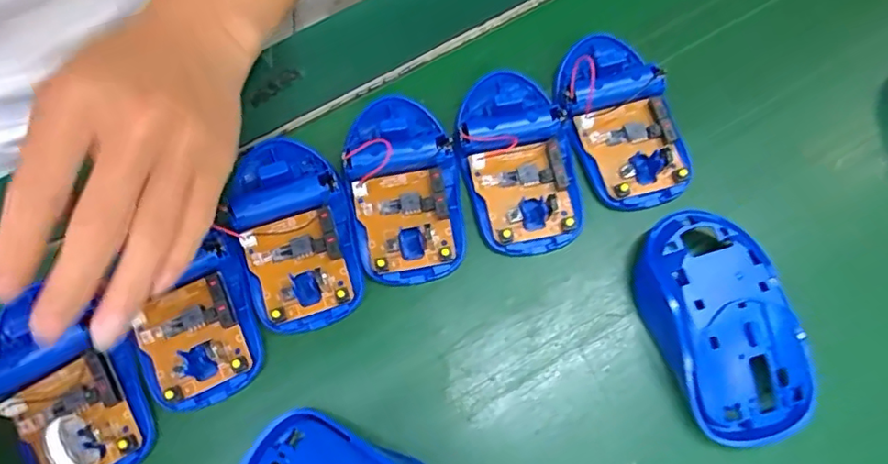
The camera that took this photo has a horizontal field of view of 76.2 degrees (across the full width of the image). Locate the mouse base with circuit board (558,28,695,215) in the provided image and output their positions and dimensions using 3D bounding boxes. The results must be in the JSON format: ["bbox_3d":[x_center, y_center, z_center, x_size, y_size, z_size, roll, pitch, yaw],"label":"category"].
[{"bbox_3d":[0.090,-0.061,0.296,0.054,0.029,0.096,-10,70,-5],"label":"mouse base with circuit board"}]

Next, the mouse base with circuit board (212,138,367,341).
[{"bbox_3d":[-0.076,-0.003,0.277,0.057,0.014,0.099,-17,71,-7],"label":"mouse base with circuit board"}]

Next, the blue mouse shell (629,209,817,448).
[{"bbox_3d":[0.126,0.042,0.259,0.052,0.033,0.104,-18,71,-7],"label":"blue mouse shell"}]

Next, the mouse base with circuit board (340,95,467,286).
[{"bbox_3d":[-0.021,-0.025,0.283,0.055,0.024,0.097,-8,70,-4],"label":"mouse base with circuit board"}]

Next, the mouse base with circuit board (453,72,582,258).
[{"bbox_3d":[0.035,-0.038,0.291,0.053,0.021,0.097,-9,70,-4],"label":"mouse base with circuit board"}]

